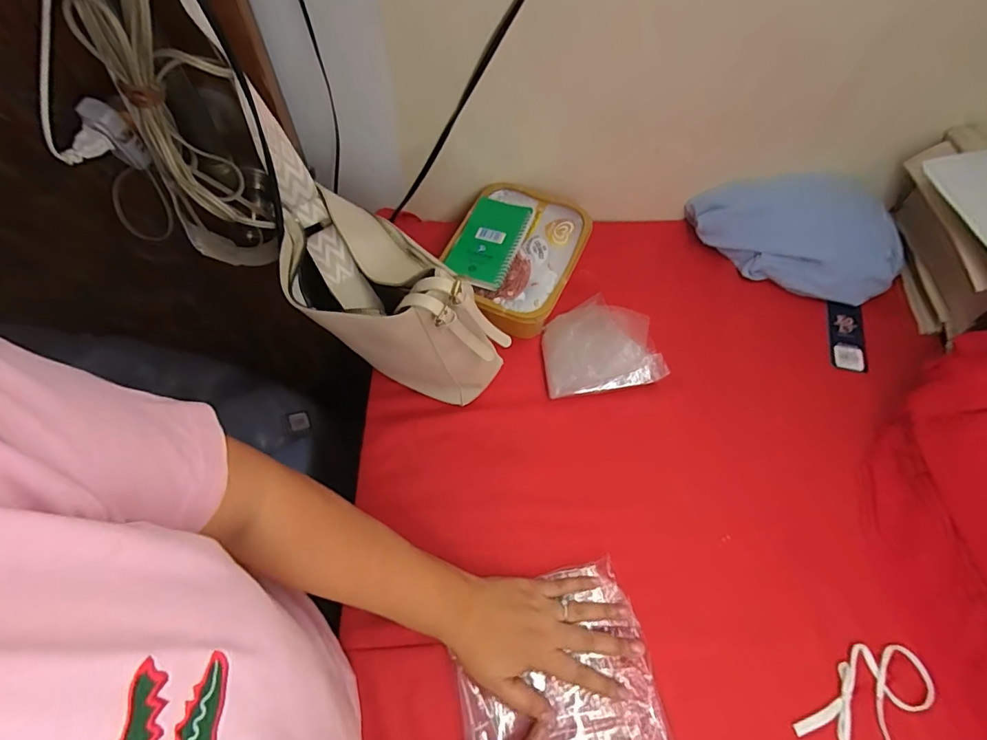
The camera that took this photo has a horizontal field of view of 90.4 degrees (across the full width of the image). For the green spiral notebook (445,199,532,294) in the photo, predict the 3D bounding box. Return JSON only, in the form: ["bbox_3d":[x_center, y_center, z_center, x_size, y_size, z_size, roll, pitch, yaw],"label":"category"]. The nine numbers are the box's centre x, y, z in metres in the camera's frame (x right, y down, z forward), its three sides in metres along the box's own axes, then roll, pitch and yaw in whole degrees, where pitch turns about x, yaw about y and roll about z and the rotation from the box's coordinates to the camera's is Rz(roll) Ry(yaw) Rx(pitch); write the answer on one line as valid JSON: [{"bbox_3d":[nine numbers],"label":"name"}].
[{"bbox_3d":[-0.007,-0.175,0.656,0.081,0.010,0.149,21,64,7],"label":"green spiral notebook"}]

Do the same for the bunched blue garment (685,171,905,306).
[{"bbox_3d":[0.422,-0.195,0.687,0.283,0.093,0.136,20,66,11],"label":"bunched blue garment"}]

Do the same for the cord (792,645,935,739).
[{"bbox_3d":[0.371,0.330,0.477,0.138,0.012,0.081,-39,69,-17],"label":"cord"}]

